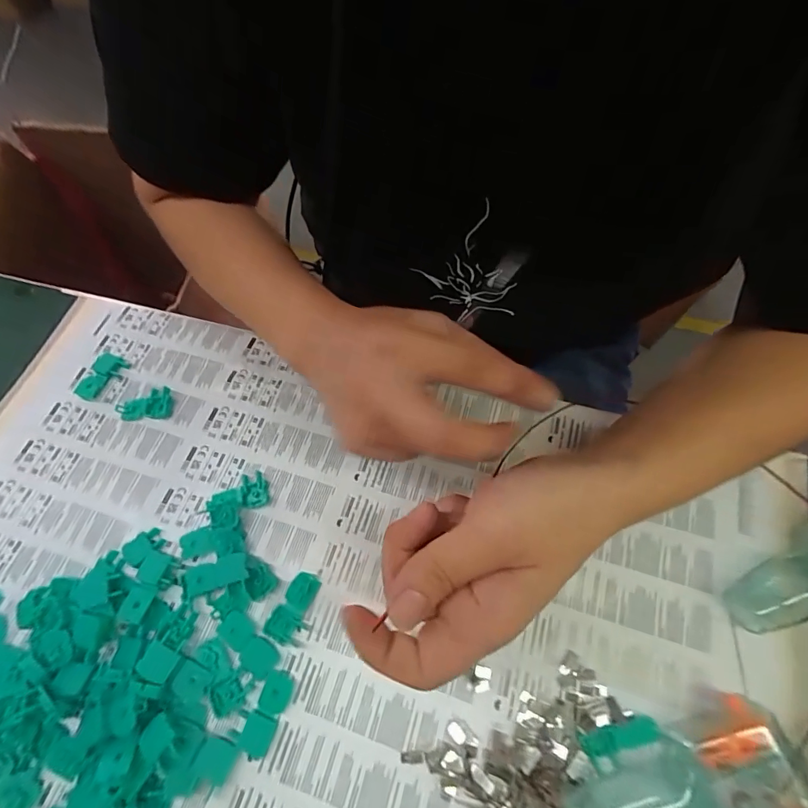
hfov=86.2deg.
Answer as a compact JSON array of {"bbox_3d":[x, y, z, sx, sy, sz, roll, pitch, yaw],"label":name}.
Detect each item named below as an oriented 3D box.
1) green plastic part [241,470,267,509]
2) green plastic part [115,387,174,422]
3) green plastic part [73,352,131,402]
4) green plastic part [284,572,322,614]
[{"bbox_3d":[-0.110,0.063,0.318,0.018,0.005,0.026,-14,64,-3],"label":"green plastic part"},{"bbox_3d":[-0.212,0.001,0.352,0.046,0.009,0.025,-4,64,1],"label":"green plastic part"},{"bbox_3d":[-0.258,-0.023,0.367,0.030,0.007,0.043,19,66,12],"label":"green plastic part"},{"bbox_3d":[-0.068,0.124,0.287,0.019,0.006,0.022,27,68,15],"label":"green plastic part"}]

